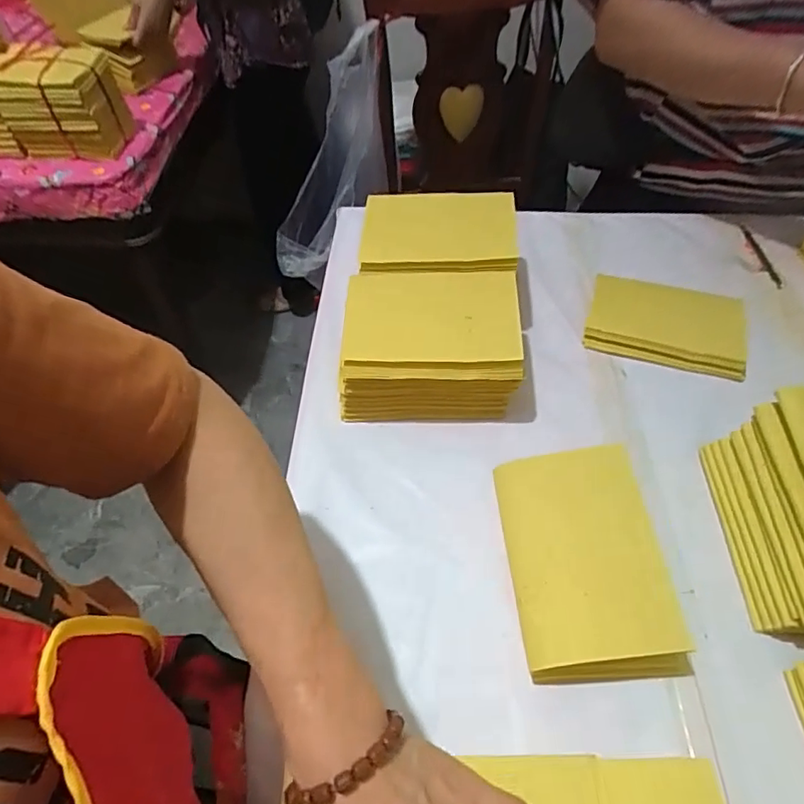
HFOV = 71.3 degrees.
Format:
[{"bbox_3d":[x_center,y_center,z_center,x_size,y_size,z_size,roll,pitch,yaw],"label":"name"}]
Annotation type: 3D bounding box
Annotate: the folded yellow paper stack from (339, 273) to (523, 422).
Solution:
[{"bbox_3d":[0.025,-0.057,0.547,0.161,0.096,0.126,0,53,1],"label":"folded yellow paper stack"}]

